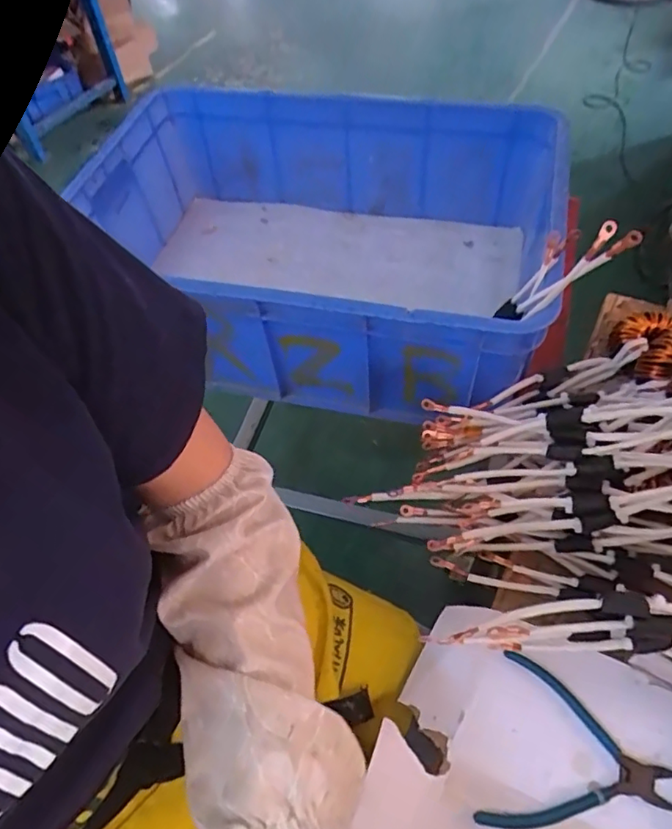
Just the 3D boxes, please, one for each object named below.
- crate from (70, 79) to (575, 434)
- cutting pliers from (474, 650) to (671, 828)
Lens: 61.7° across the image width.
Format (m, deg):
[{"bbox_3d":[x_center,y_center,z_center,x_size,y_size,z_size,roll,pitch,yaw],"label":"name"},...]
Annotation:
[{"bbox_3d":[-0.034,-0.236,0.788,0.619,0.223,0.414,13,57,13],"label":"crate"},{"bbox_3d":[0.190,0.269,0.436,0.136,0.008,0.123,14,57,13],"label":"cutting pliers"}]

